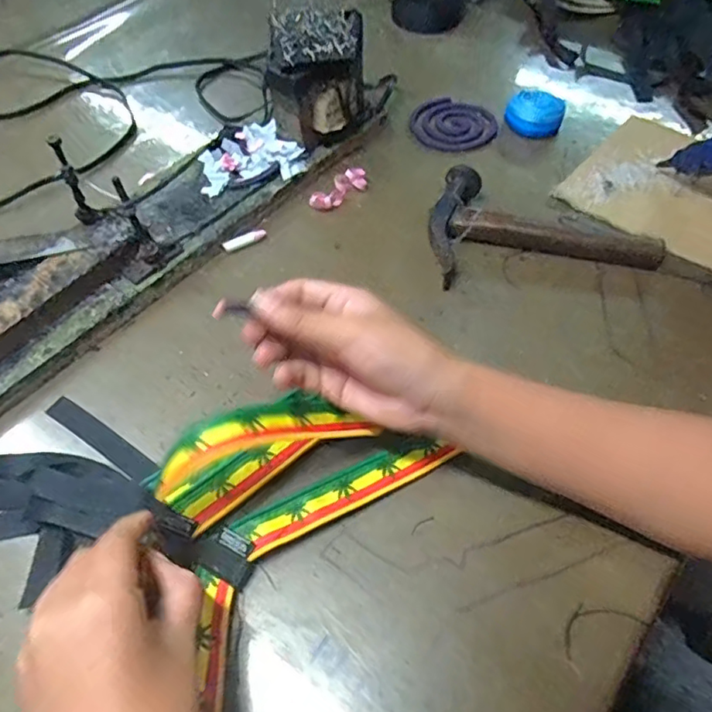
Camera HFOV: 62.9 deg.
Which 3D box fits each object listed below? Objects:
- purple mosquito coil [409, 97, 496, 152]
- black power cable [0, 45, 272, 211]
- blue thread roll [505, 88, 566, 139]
[{"bbox_3d":[0.099,-0.239,0.597,0.073,0.004,0.090,-34,60,-20],"label":"purple mosquito coil"},{"bbox_3d":[-0.305,-0.263,0.634,0.427,0.040,0.336,-3,51,-1],"label":"black power cable"},{"bbox_3d":[0.176,-0.239,0.575,0.053,0.033,0.041,15,56,13],"label":"blue thread roll"}]

